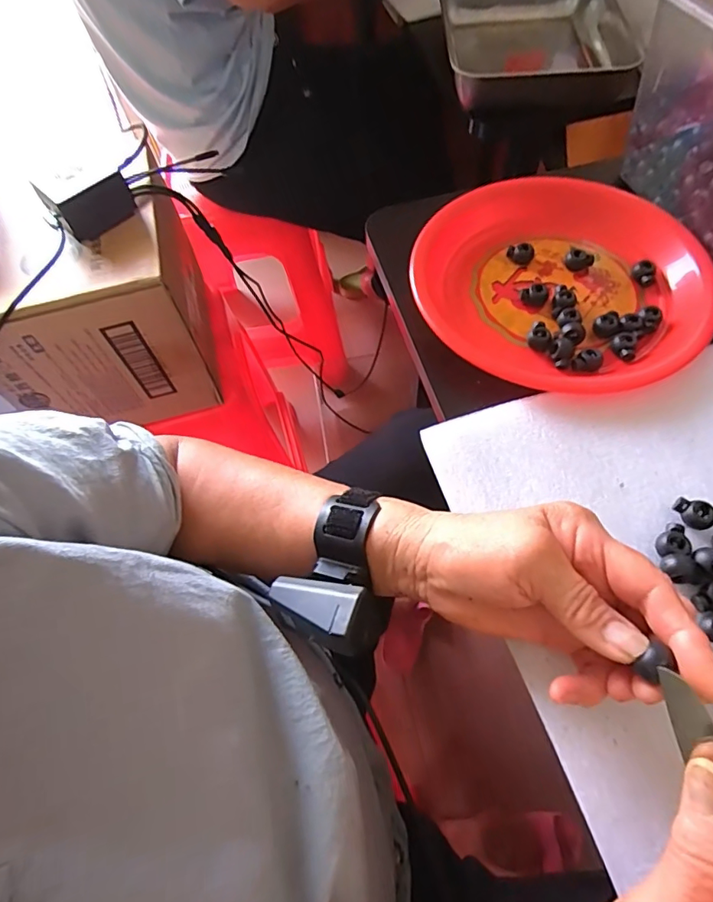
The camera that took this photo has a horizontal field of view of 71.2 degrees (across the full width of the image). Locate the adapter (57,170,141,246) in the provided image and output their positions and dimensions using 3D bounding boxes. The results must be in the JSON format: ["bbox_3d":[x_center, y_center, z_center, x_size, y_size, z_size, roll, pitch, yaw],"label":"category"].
[{"bbox_3d":[-0.278,-0.263,0.540,0.076,0.044,0.020,-41,66,-17],"label":"adapter"}]

